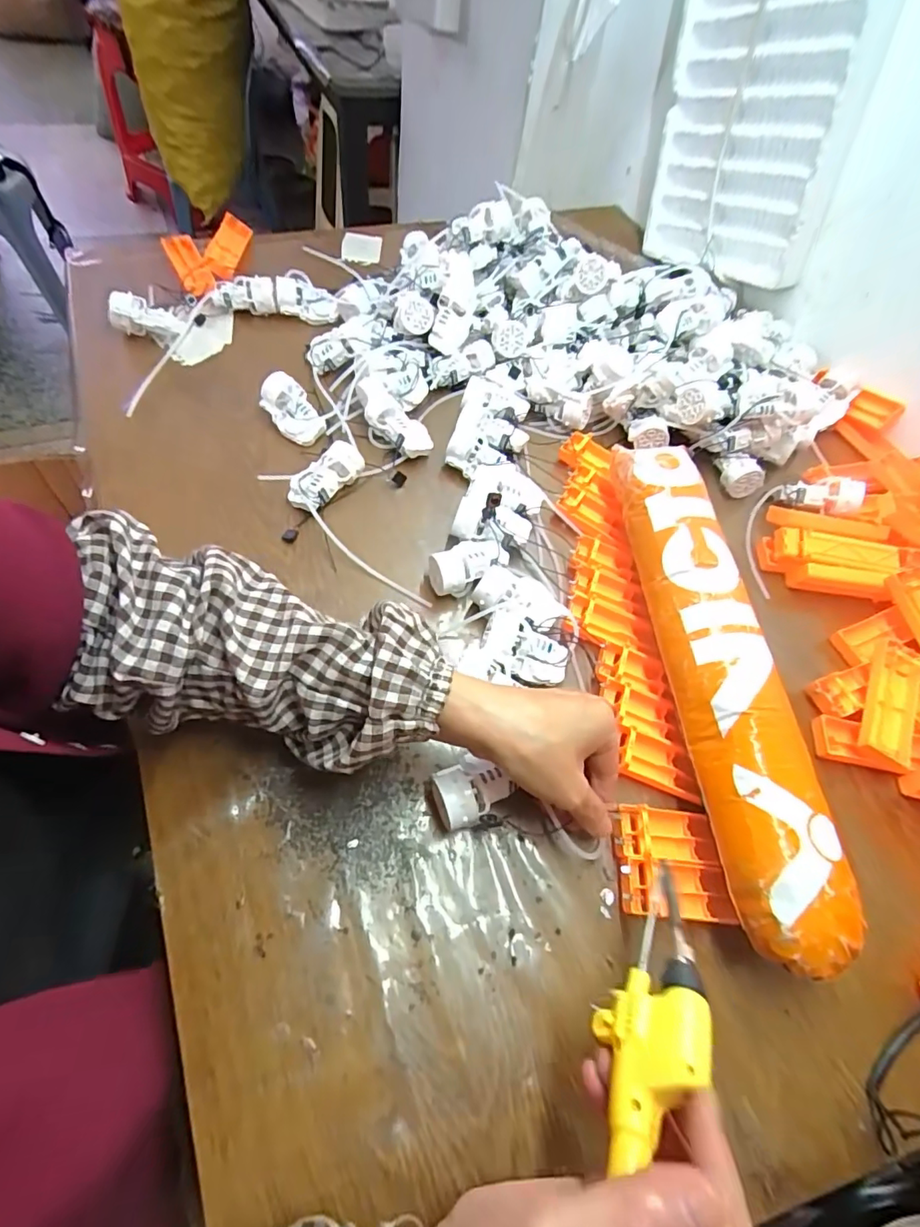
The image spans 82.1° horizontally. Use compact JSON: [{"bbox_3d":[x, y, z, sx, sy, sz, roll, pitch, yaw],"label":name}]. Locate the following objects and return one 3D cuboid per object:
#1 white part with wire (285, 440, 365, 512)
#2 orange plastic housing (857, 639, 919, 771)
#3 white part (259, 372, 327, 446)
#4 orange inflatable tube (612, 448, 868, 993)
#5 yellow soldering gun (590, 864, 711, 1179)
[{"bbox_3d":[-0.122,-0.122,0.483,0.073,0.032,0.033,-42,70,-7],"label":"white part with wire"},{"bbox_3d":[0.347,0.073,0.418,0.041,0.019,0.101,26,60,7],"label":"orange plastic housing"},{"bbox_3d":[-0.163,-0.200,0.514,0.039,0.038,0.064,-32,69,-24],"label":"white part"},{"bbox_3d":[0.180,0.030,0.394,0.066,0.066,0.390,1,60,-8],"label":"orange inflatable tube"},{"bbox_3d":[0.070,0.213,0.210,0.034,0.037,0.223,24,44,10],"label":"yellow soldering gun"}]

